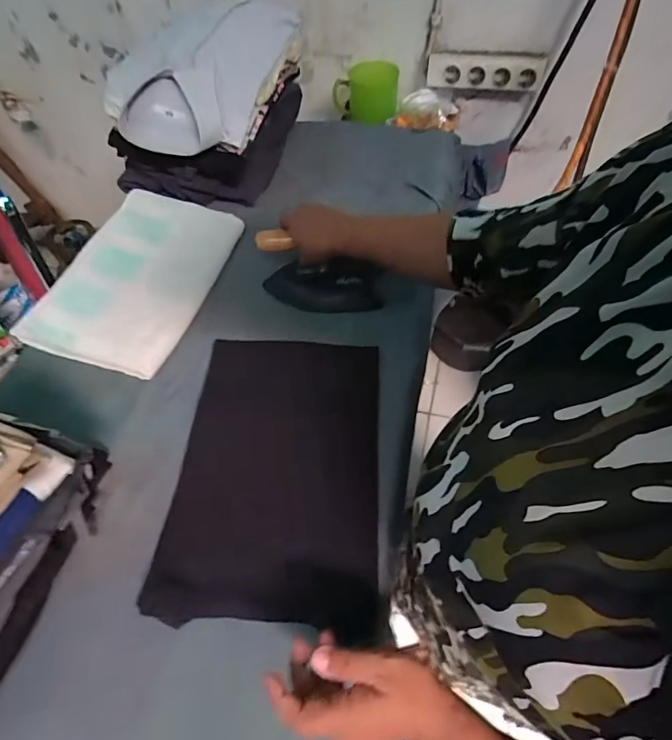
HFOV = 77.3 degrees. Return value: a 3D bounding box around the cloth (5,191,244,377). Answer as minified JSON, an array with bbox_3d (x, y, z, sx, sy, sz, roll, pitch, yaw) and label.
[{"bbox_3d":[-0.318,-0.158,0.684,0.233,0.043,0.329,13,60,11],"label":"cloth"}]

